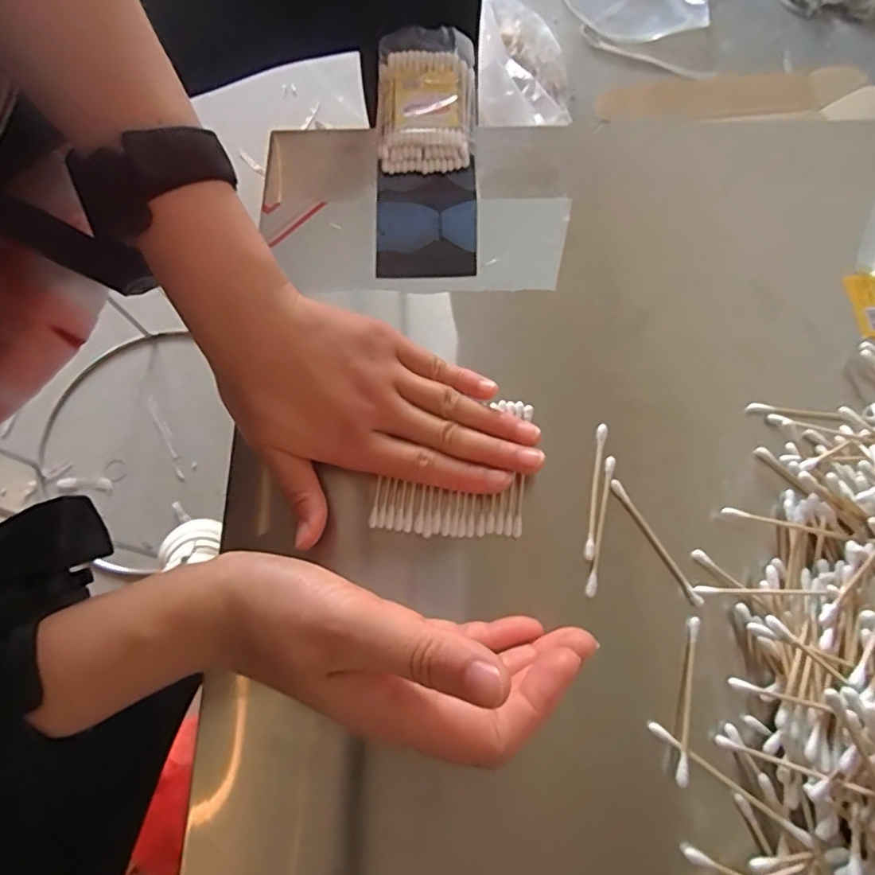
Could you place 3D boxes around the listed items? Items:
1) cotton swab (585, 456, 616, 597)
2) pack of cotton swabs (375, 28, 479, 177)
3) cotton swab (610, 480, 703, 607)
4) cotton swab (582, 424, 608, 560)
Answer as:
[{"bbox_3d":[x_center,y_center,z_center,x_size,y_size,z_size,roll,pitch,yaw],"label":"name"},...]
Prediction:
[{"bbox_3d":[0.083,0.045,0.291,0.006,0.005,0.071,12,74,5],"label":"cotton swab"},{"bbox_3d":[-0.007,-0.225,0.379,0.062,0.015,0.110,-1,72,1],"label":"pack of cotton swabs"},{"bbox_3d":[0.109,0.052,0.289,0.004,0.005,0.071,-30,74,-8],"label":"cotton swab"},{"bbox_3d":[0.082,0.027,0.296,0.006,0.004,0.071,10,74,5],"label":"cotton swab"}]

